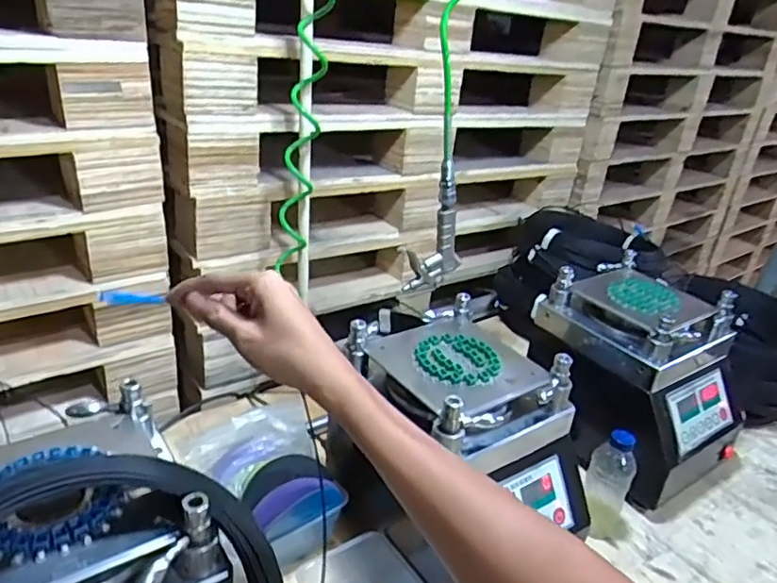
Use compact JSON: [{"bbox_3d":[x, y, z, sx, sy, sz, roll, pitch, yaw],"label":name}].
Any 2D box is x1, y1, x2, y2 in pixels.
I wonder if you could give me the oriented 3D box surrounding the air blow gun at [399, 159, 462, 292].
[{"bbox_3d":[0.062,-0.087,0.798,0.080,0.165,0.032,-11,32,-29],"label":"air blow gun"}]

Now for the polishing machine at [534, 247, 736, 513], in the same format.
[{"bbox_3d":[0.403,0.136,0.964,0.223,0.273,0.283,-12,33,-30],"label":"polishing machine"}]

